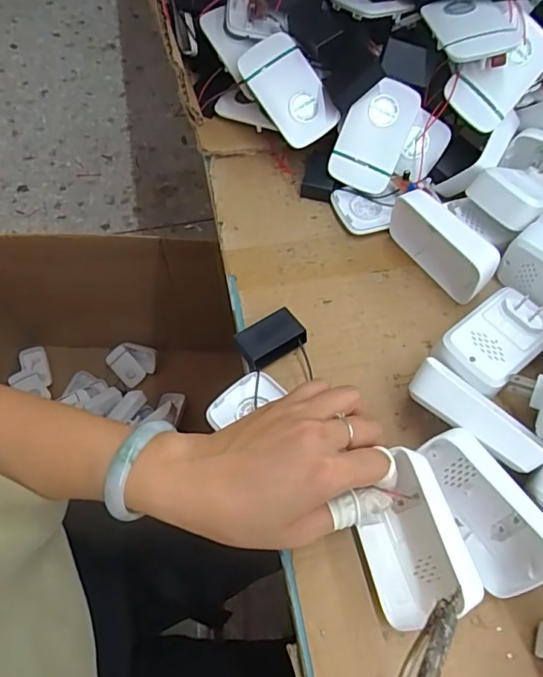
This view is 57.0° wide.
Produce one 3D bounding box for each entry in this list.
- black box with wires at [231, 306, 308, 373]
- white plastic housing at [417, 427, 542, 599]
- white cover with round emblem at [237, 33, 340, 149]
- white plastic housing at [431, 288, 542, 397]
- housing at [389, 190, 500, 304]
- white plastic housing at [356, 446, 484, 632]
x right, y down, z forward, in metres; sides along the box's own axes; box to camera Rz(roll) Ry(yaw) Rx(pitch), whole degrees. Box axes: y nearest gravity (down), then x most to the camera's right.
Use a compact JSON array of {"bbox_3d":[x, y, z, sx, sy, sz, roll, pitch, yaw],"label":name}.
[{"bbox_3d":[-0.001,0.001,0.382,0.048,0.023,0.031,-31,66,-15],"label":"black box with wires"},{"bbox_3d":[0.132,0.105,0.313,0.032,0.056,0.095,-15,59,-38],"label":"white plastic housing"},{"bbox_3d":[0.017,-0.225,0.449,0.059,0.010,0.097,-39,94,-7],"label":"white cover with round emblem"},{"bbox_3d":[0.169,0.003,0.381,0.086,0.033,0.055,-36,68,-17],"label":"white plastic housing"},{"bbox_3d":[0.139,-0.077,0.409,0.022,0.052,0.094,-33,67,-16],"label":"housing"},{"bbox_3d":[0.083,0.120,0.302,0.052,0.037,0.090,-14,63,-8],"label":"white plastic housing"}]

